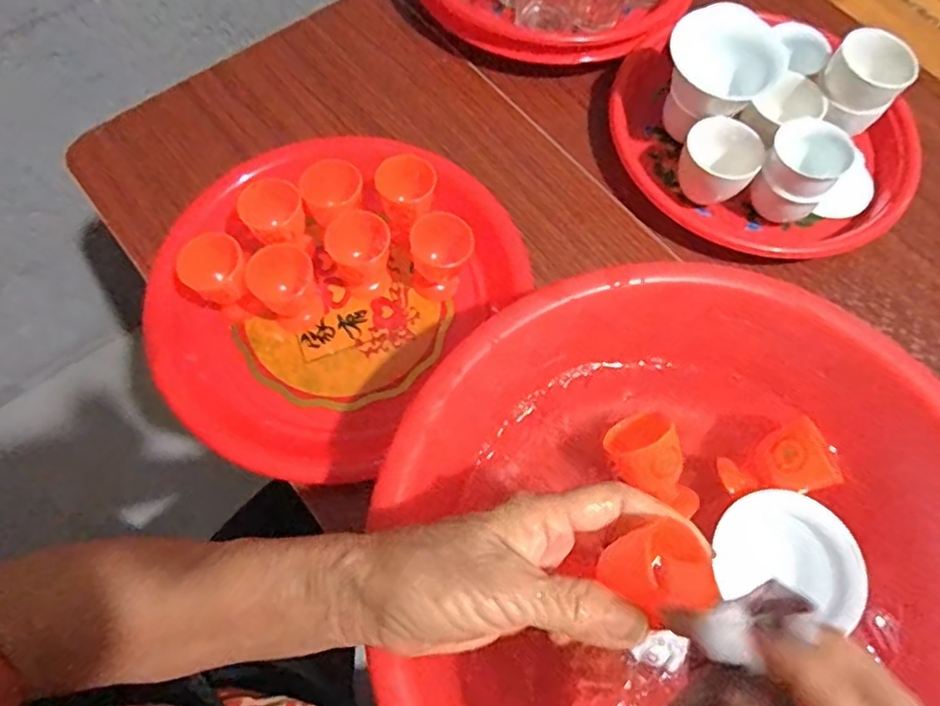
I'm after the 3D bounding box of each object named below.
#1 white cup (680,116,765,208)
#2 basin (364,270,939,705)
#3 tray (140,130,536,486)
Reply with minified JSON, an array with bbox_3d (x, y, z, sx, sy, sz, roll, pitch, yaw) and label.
[{"bbox_3d":[0.191,-0.147,0.476,0.055,0.038,0.052,1,68,-1],"label":"white cup"},{"bbox_3d":[0.113,0.112,0.338,0.307,0.099,0.285,1,68,-1],"label":"basin"},{"bbox_3d":[-0.109,-0.052,0.427,0.221,0.067,0.239,1,68,-1],"label":"tray"}]

